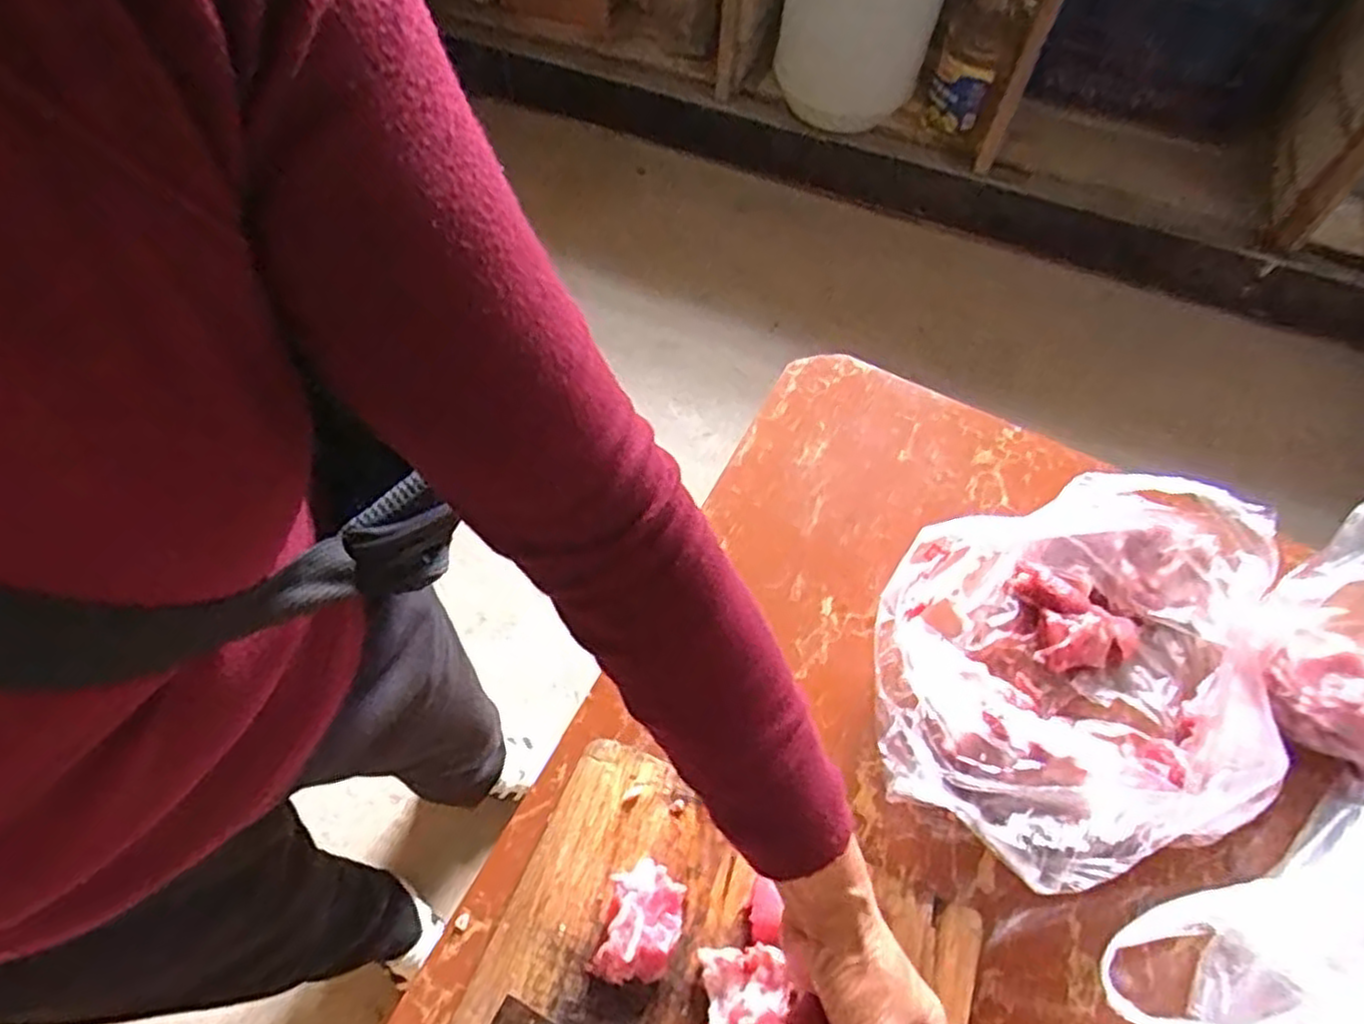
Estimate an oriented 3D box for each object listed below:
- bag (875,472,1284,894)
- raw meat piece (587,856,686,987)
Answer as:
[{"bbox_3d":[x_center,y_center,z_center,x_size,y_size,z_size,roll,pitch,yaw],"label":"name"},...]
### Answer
[{"bbox_3d":[0.281,0.107,0.516,0.309,0.103,0.240,-11,60,-9],"label":"bag"},{"bbox_3d":[-0.024,0.244,0.440,0.045,0.019,0.062,11,59,4],"label":"raw meat piece"}]

